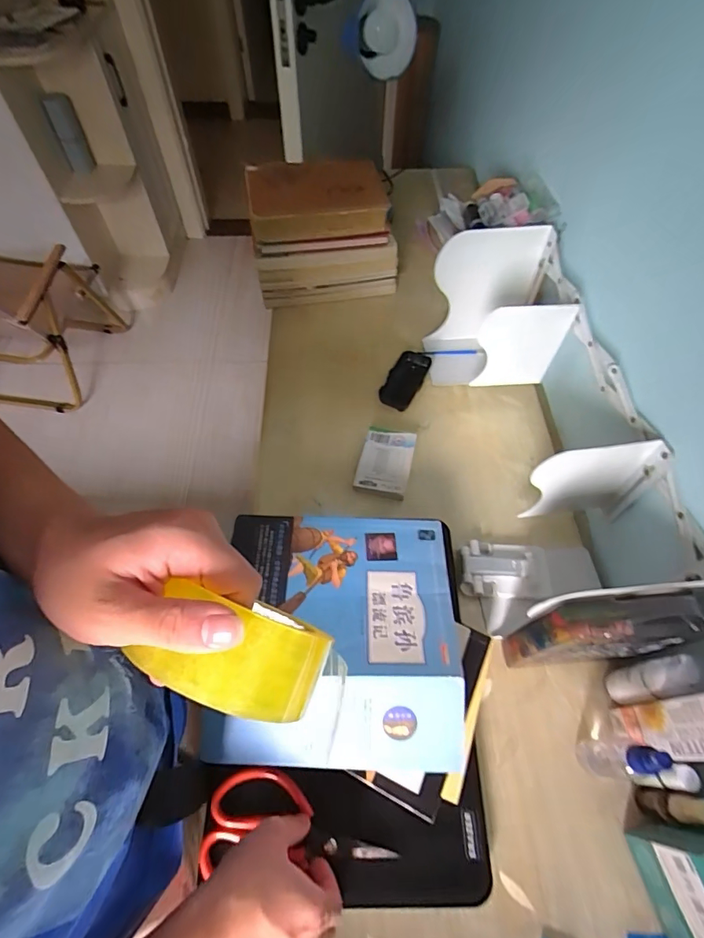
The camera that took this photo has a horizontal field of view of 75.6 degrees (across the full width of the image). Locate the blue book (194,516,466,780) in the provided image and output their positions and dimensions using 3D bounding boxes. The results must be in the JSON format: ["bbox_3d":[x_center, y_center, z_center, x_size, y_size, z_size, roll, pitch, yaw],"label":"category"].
[{"bbox_3d":[-0.014,0.149,0.431,0.221,0.041,0.227,2,59,0],"label":"blue book"}]

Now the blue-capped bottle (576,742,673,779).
[{"bbox_3d":[0.240,0.259,0.404,0.025,0.120,0.027,-2,59,-2],"label":"blue-capped bottle"}]

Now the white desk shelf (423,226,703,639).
[{"bbox_3d":[0.217,-0.071,0.567,0.166,0.181,0.492,-6,59,-4],"label":"white desk shelf"}]

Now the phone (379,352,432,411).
[{"bbox_3d":[0.082,-0.137,0.694,0.051,0.016,0.111,21,61,12],"label":"phone"}]

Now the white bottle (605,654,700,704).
[{"bbox_3d":[0.287,0.206,0.440,0.025,0.111,0.031,-5,59,-3],"label":"white bottle"}]

